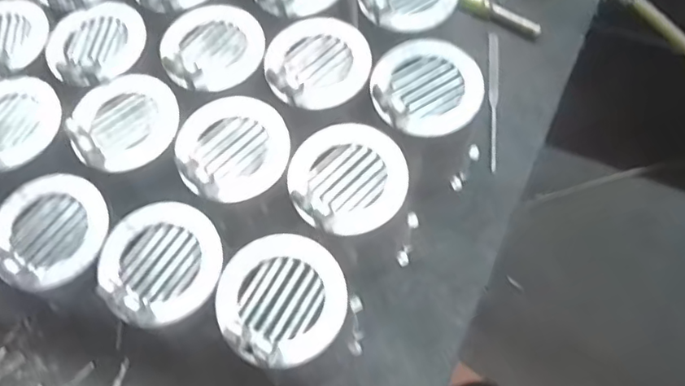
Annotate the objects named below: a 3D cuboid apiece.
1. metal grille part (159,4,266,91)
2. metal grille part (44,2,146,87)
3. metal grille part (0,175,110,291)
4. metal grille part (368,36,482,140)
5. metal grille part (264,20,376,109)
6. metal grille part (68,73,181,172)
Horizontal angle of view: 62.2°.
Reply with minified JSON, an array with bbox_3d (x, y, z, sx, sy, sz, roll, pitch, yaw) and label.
[{"bbox_3d":[-0.112,-0.128,0.486,0.084,0.016,0.087,0,67,1],"label":"metal grille part"},{"bbox_3d":[-0.216,-0.135,0.493,0.084,0.016,0.081,-31,65,-10],"label":"metal grille part"},{"bbox_3d":[-0.221,0.024,0.424,0.081,0.024,0.088,-2,64,4],"label":"metal grille part"},{"bbox_3d":[0.069,-0.087,0.451,0.086,0.017,0.086,-2,64,4],"label":"metal grille part"},{"bbox_3d":[-0.021,-0.111,0.474,0.085,0.015,0.087,-2,64,4],"label":"metal grille part"},{"bbox_3d":[-0.177,-0.060,0.461,0.083,0.019,0.082,-24,64,-7],"label":"metal grille part"}]

